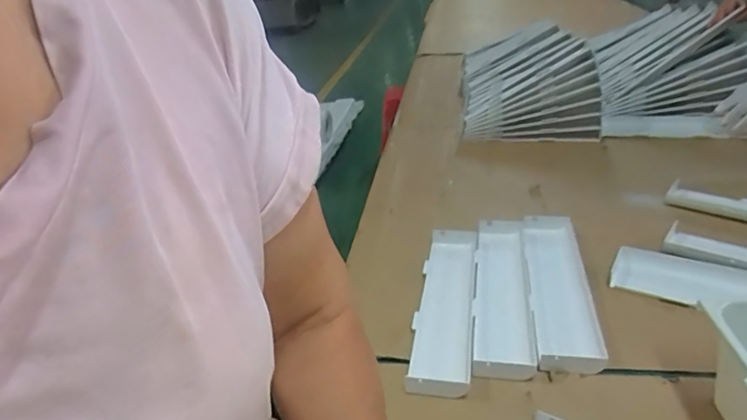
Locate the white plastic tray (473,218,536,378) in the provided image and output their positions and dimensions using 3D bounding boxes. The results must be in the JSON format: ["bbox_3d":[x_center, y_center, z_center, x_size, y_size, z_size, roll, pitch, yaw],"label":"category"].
[{"bbox_3d":[0.187,0.104,0.728,0.072,0.021,0.343,0,29,13],"label":"white plastic tray"}]

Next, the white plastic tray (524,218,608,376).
[{"bbox_3d":[0.265,0.098,0.717,0.077,0.030,0.337,0,29,13],"label":"white plastic tray"}]

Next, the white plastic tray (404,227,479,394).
[{"bbox_3d":[0.103,0.124,0.713,0.075,0.025,0.339,0,29,13],"label":"white plastic tray"}]

